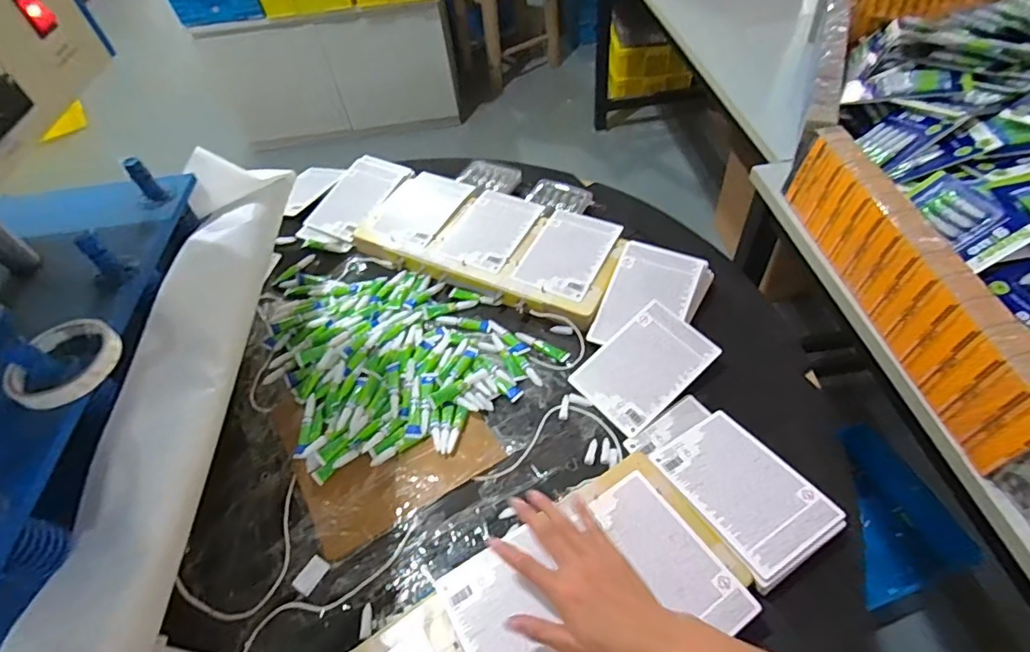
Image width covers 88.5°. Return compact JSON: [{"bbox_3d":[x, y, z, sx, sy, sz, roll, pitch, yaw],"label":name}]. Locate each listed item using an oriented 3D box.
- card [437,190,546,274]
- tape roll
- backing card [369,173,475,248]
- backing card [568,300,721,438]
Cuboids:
[{"bbox_3d":[-0.039,-0.162,0.854,0.119,0.011,0.165,18,55,20],"label":"card"},{"bbox_3d":[-0.408,0.034,0.481,0.086,0.021,0.086,-3,50,4],"label":"tape roll"},{"bbox_3d":[-0.164,-0.207,0.921,0.127,0.008,0.176,19,55,20],"label":"backing card"},{"bbox_3d":[0.170,0.051,0.697,0.167,0.007,0.115,-41,61,-10],"label":"backing card"}]

